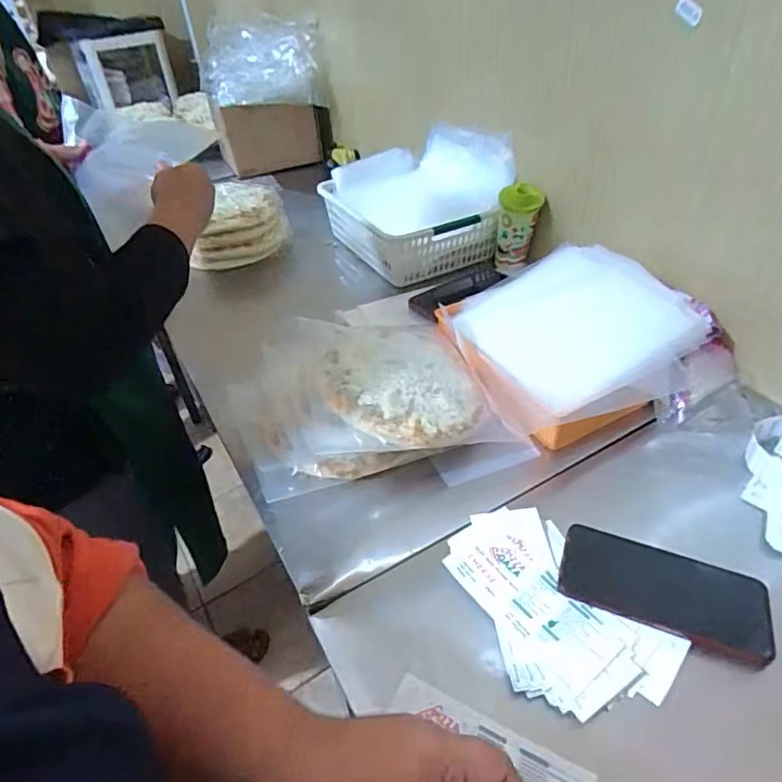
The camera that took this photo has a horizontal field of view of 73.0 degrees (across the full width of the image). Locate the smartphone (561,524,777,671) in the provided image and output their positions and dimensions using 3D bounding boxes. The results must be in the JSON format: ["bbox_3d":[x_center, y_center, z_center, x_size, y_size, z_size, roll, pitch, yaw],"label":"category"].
[{"bbox_3d":[0.238,0.172,0.465,0.165,0.008,0.082,13,44,20],"label":"smartphone"}]

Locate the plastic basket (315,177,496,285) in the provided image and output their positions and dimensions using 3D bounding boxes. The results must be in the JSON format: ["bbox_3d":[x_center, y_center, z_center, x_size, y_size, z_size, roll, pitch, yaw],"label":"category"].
[{"bbox_3d":[0.022,-0.307,0.973,0.189,0.099,0.321,-24,44,-20],"label":"plastic basket"}]

